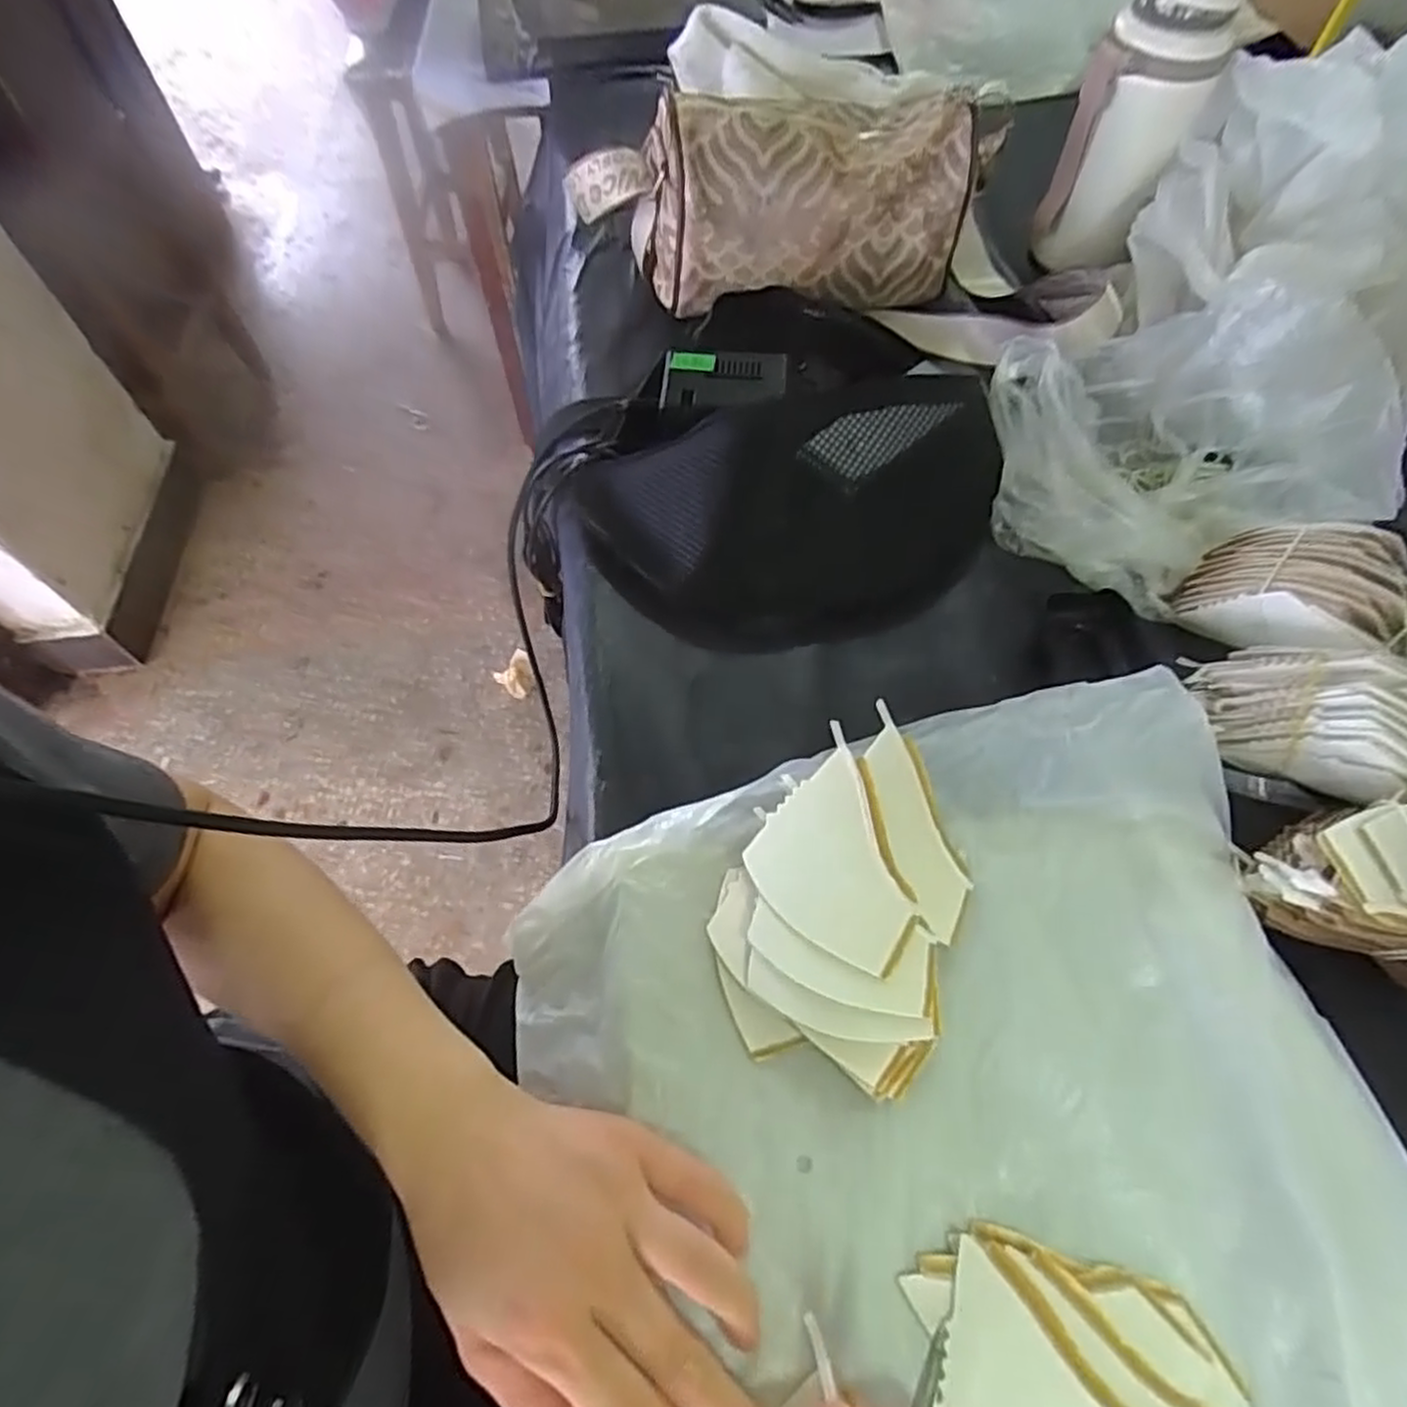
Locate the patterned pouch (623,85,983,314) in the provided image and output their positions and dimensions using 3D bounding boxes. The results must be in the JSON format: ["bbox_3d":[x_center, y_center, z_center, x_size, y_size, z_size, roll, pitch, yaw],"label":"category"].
[{"bbox_3d":[0.077,-0.361,0.563,0.249,0.110,0.091,-5,59,-1],"label":"patterned pouch"}]

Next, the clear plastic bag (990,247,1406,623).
[{"bbox_3d":[0.279,-0.164,0.461,0.185,0.120,0.175,-3,59,-3],"label":"clear plastic bag"}]

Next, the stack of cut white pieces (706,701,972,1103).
[{"bbox_3d":[0.066,0.079,0.345,0.097,0.020,0.154,21,61,12],"label":"stack of cut white pieces"}]

